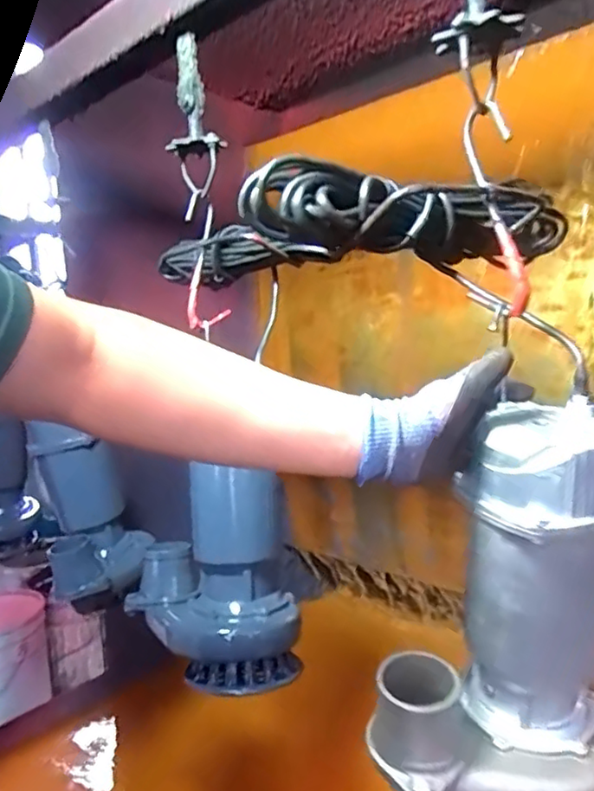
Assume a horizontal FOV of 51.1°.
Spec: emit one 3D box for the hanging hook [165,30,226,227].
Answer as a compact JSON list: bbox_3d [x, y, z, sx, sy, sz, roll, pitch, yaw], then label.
[{"bbox_3d":[-0.133,-0.350,0.810,0.064,0.214,0.035,-2,7,14],"label":"hanging hook"}]

